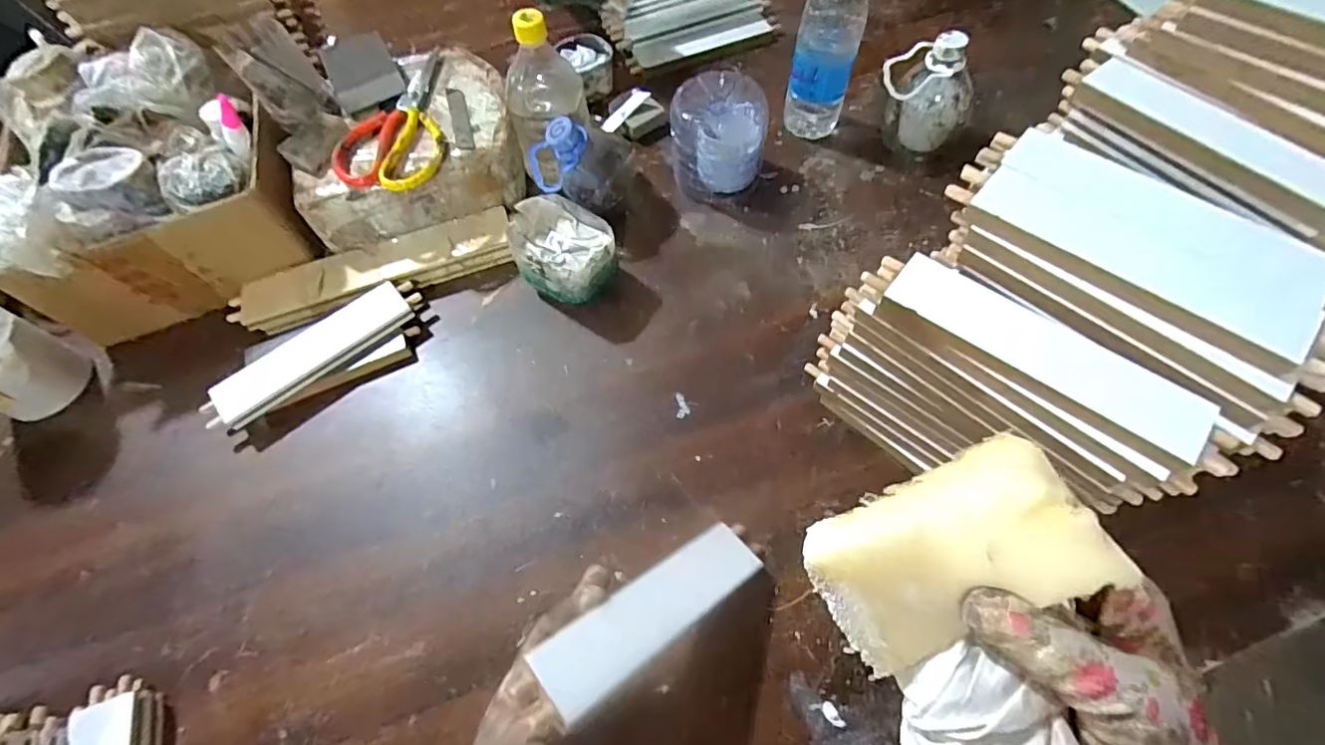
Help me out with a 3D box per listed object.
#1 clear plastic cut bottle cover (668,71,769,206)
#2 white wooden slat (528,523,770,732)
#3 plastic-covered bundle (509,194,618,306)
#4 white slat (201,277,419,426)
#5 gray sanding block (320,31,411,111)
[{"bbox_3d":[0.065,-0.267,0.646,0.102,0.106,0.087,4,63,6],"label":"clear plastic cut bottle cover"},{"bbox_3d":[-0.002,0.158,0.383,0.181,0.012,0.046,-21,58,-42],"label":"white wooden slat"},{"bbox_3d":[-0.101,-0.122,0.586,0.109,0.063,0.082,33,69,19],"label":"plastic-covered bundle"},{"bbox_3d":[-0.342,-0.022,0.560,0.211,0.016,0.053,-36,88,-13],"label":"white slat"},{"bbox_3d":[-0.321,-0.323,0.609,0.067,0.033,0.079,-29,64,-11],"label":"gray sanding block"}]

